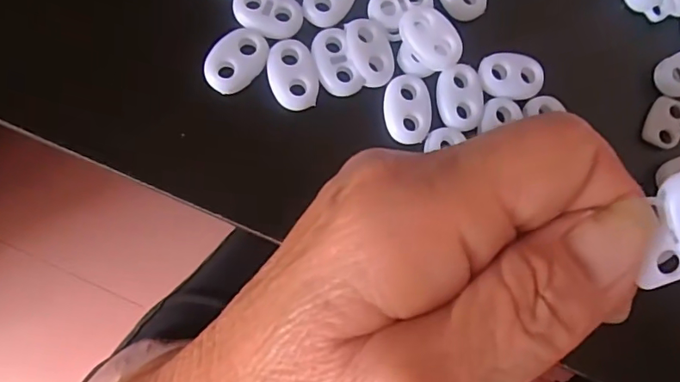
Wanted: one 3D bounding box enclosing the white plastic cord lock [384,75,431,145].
[{"bbox_3d":[0.022,-0.027,0.169,0.015,0.004,0.022,0,84,-7],"label":"white plastic cord lock"}]

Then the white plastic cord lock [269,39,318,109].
[{"bbox_3d":[-0.015,-0.037,0.166,0.015,0.004,0.022,-16,86,-9],"label":"white plastic cord lock"}]

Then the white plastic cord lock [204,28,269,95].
[{"bbox_3d":[-0.033,-0.042,0.164,0.022,0.005,0.015,-43,90,-10],"label":"white plastic cord lock"}]

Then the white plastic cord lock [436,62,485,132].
[{"bbox_3d":[0.040,-0.031,0.172,0.015,0.006,0.021,-8,85,-8],"label":"white plastic cord lock"}]

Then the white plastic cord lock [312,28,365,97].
[{"bbox_3d":[-0.002,-0.041,0.168,0.012,0.004,0.022,-23,87,-9],"label":"white plastic cord lock"}]

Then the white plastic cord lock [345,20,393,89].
[{"bbox_3d":[0.010,-0.045,0.169,0.014,0.004,0.022,-15,86,-9],"label":"white plastic cord lock"}]

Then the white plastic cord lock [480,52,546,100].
[{"bbox_3d":[0.058,-0.039,0.175,0.022,0.004,0.015,-1,84,-7],"label":"white plastic cord lock"}]

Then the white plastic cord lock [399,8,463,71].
[{"bbox_3d":[0.029,-0.049,0.166,0.022,0.006,0.013,45,80,-1],"label":"white plastic cord lock"}]

